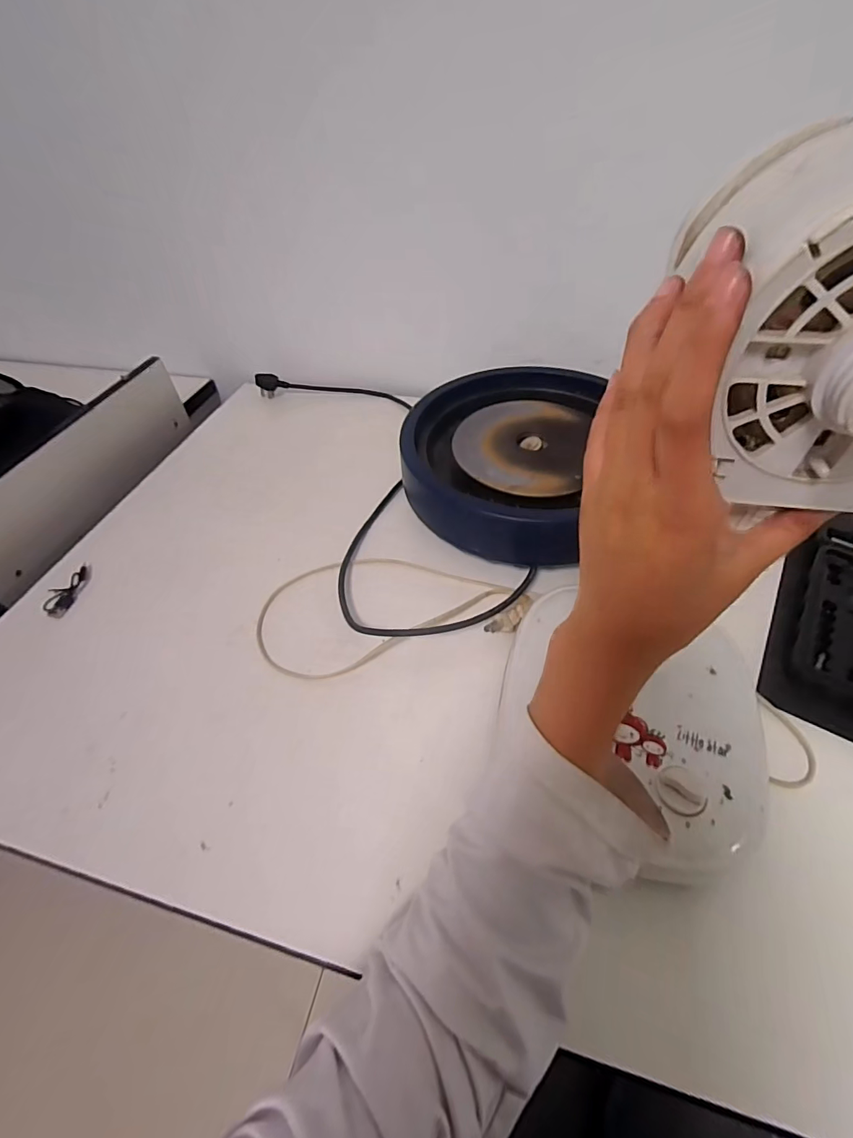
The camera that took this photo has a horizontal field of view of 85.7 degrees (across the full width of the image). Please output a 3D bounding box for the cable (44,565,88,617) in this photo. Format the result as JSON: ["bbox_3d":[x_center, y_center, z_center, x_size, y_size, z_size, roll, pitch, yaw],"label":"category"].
[{"bbox_3d":[-0.398,0.022,0.505,0.021,0.013,0.066,-5,49,1],"label":"cable"}]

